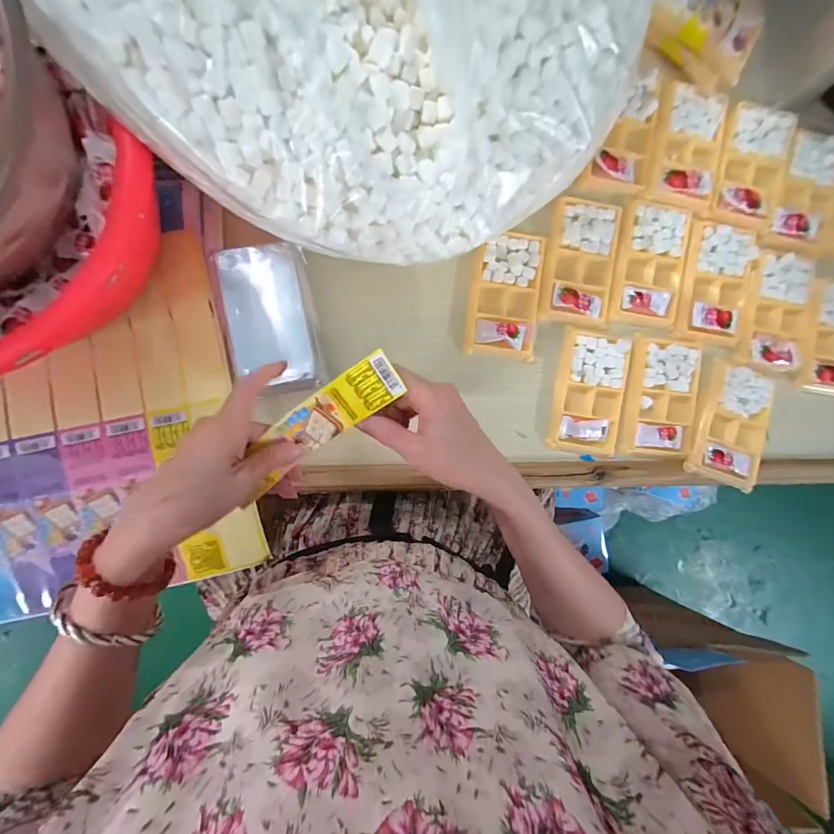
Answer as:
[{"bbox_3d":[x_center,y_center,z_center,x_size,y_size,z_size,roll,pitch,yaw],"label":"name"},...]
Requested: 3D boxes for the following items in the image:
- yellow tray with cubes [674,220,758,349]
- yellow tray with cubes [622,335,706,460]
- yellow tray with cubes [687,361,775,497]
[{"bbox_3d":[0.344,-0.152,0.432,0.083,0.017,0.131,10,91,-6],"label":"yellow tray with cubes"},{"bbox_3d":[0.282,-0.022,0.433,0.084,0.022,0.132,6,92,-6],"label":"yellow tray with cubes"},{"bbox_3d":[0.360,0.008,0.431,0.072,0.020,0.134,20,90,-6],"label":"yellow tray with cubes"}]

